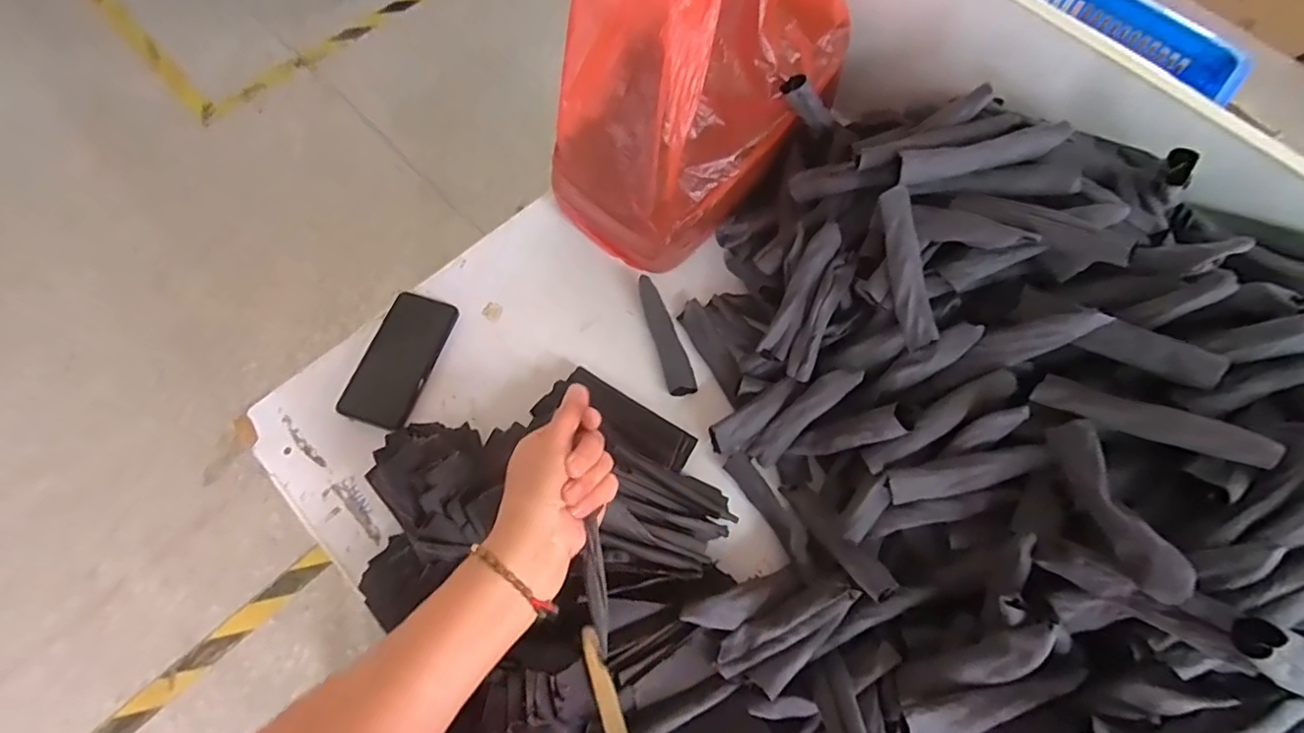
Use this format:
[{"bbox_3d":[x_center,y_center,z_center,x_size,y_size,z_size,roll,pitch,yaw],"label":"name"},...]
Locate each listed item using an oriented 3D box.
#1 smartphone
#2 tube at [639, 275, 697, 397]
[{"bbox_3d":[-0.294,-0.009,0.693,0.080,0.012,0.161,19,67,1],"label":"smartphone"},{"bbox_3d":[0.016,-0.036,0.702,0.031,0.024,0.150,-16,69,-7],"label":"tube"}]

